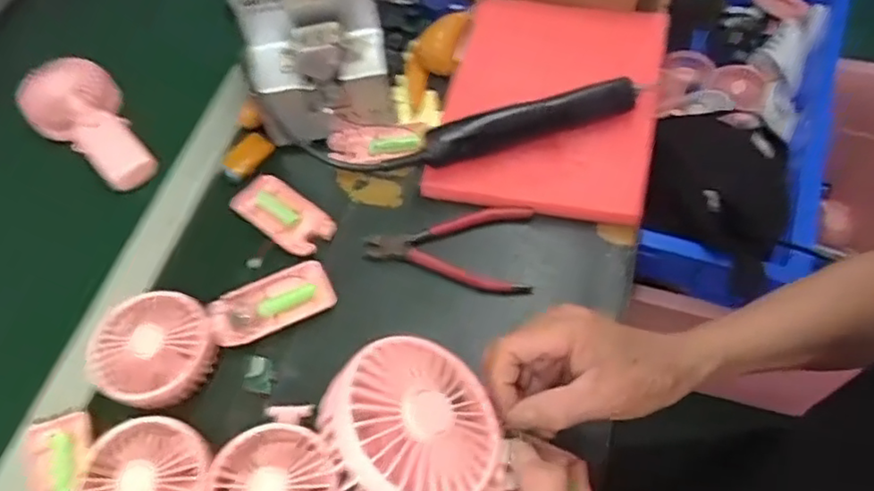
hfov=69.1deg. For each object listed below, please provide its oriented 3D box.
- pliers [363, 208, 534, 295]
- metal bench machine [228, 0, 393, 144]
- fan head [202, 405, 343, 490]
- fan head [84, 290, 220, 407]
[{"bbox_3d":[0.010,0.002,0.550,0.143,0.010,0.080,-2,59,5],"label":"pliers"},{"bbox_3d":[-0.117,-0.214,0.607,0.135,0.145,0.173,-14,59,-2],"label":"metal bench machine"},{"bbox_3d":[-0.117,0.173,0.450,0.092,0.049,0.098,-3,59,5],"label":"fan head"},{"bbox_3d":[-0.222,0.083,0.504,0.088,0.030,0.087,1,61,-2],"label":"fan head"}]

